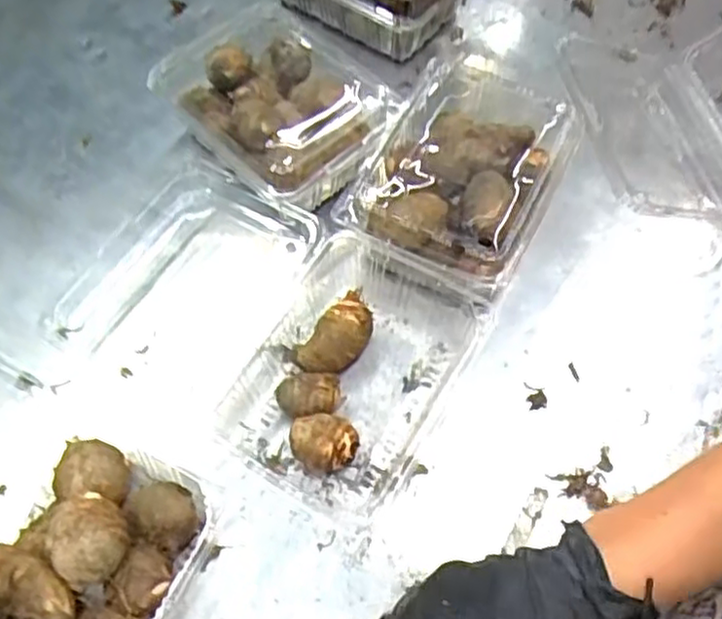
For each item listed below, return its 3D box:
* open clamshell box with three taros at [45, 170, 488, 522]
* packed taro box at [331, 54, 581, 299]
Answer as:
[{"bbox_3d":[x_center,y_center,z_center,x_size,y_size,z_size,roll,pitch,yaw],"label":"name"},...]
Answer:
[{"bbox_3d":[-0.078,0.010,0.490,0.281,0.042,0.176,27,66,16],"label":"open clamshell box with three taros"},{"bbox_3d":[0.075,-0.101,0.523,0.131,0.064,0.188,25,66,13],"label":"packed taro box"}]

